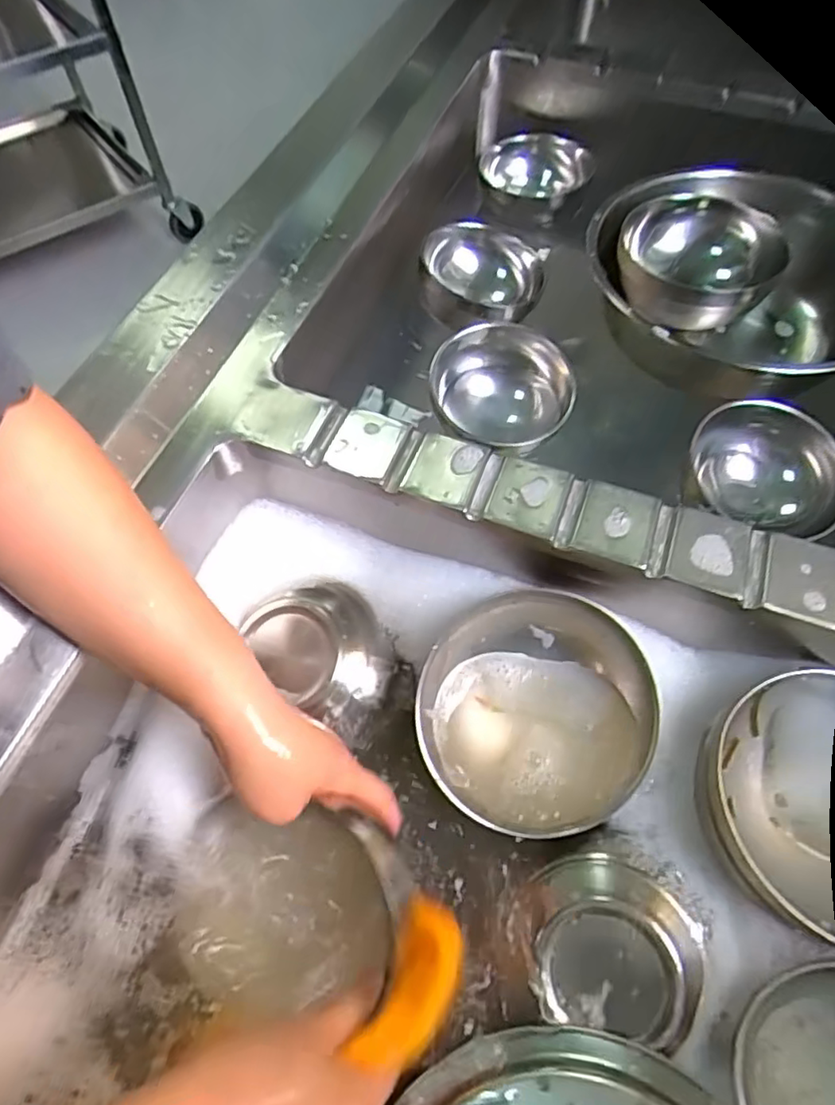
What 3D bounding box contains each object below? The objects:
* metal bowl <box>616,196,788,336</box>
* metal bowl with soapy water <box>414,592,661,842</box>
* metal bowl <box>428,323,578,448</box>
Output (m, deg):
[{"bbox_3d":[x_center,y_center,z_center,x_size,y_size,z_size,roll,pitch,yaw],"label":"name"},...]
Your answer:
[{"bbox_3d":[0.266,-0.276,0.606,0.142,0.070,0.142,0,61,0],"label":"metal bowl"},{"bbox_3d":[0.075,0.102,0.396,0.147,0.065,0.134,0,61,0],"label":"metal bowl with soapy water"},{"bbox_3d":[0.071,-0.139,0.538,0.115,0.060,0.092,7,61,4],"label":"metal bowl"}]

